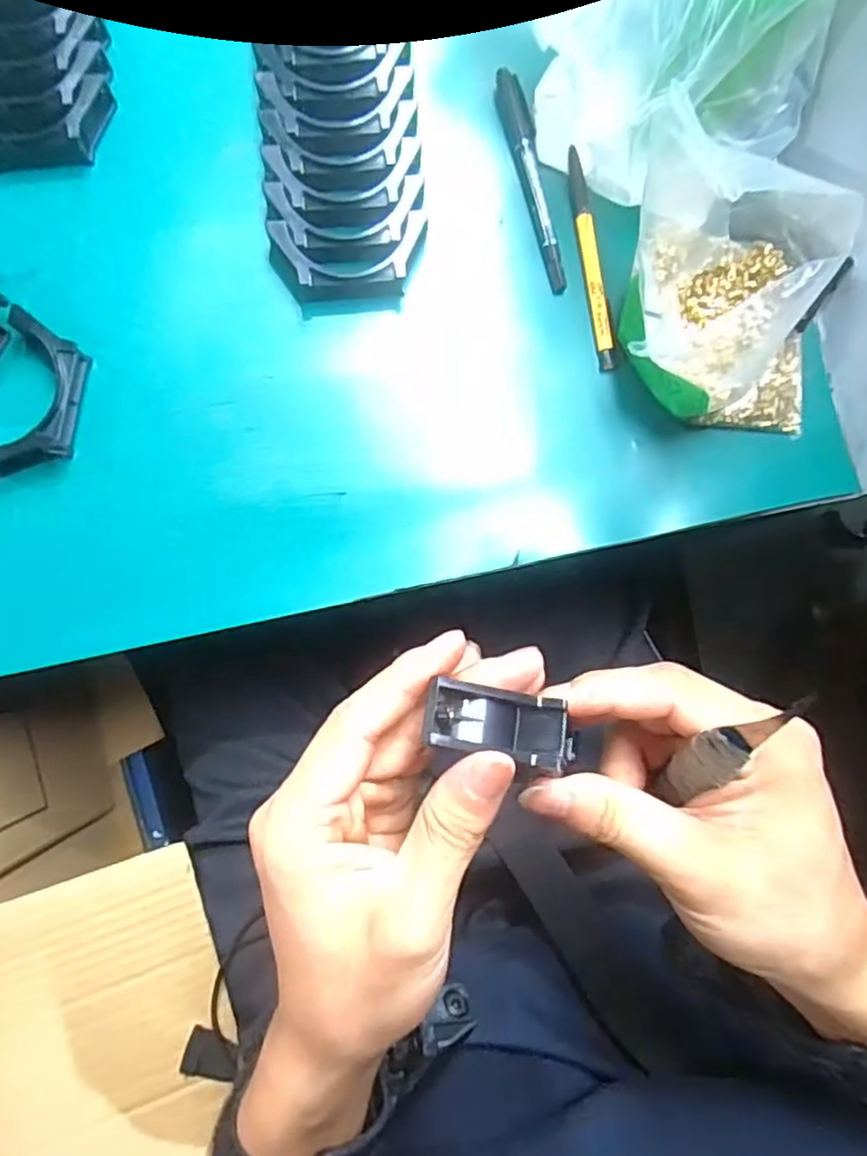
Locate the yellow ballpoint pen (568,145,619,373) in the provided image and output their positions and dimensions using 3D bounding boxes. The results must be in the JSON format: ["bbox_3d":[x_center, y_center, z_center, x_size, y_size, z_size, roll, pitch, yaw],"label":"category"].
[{"bbox_3d":[0.096,-0.194,0.414,0.012,0.008,0.138,-9,85,-3],"label":"yellow ballpoint pen"}]

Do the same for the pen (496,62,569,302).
[{"bbox_3d":[0.061,-0.242,0.413,0.017,0.010,0.138,-15,86,-4],"label":"pen"}]

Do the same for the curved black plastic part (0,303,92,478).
[{"bbox_3d":[-0.222,-0.102,0.382,0.040,0.020,0.093,7,85,-2],"label":"curved black plastic part"}]

